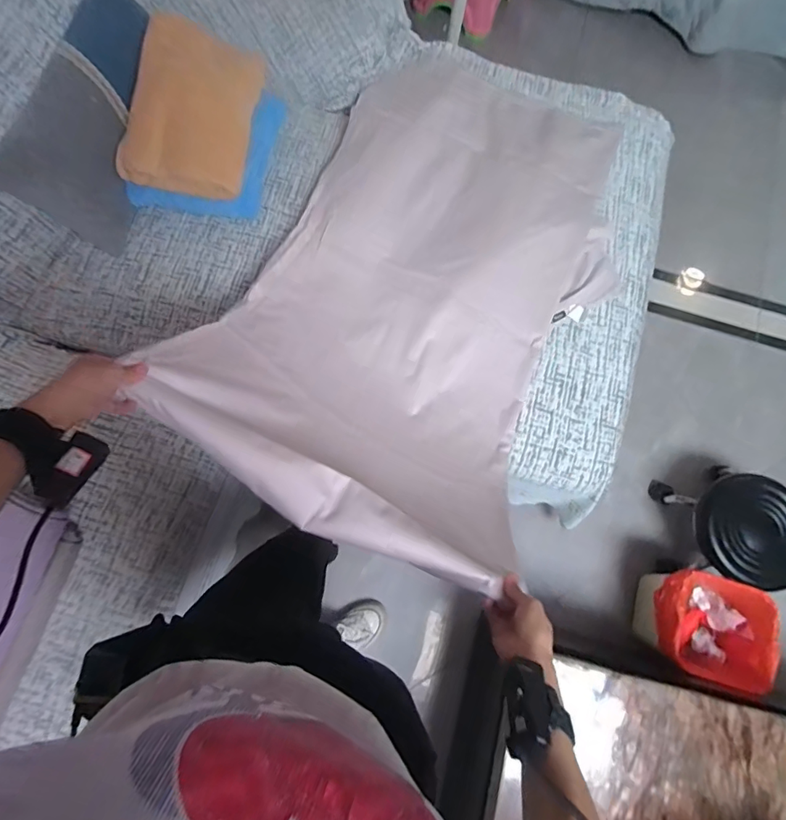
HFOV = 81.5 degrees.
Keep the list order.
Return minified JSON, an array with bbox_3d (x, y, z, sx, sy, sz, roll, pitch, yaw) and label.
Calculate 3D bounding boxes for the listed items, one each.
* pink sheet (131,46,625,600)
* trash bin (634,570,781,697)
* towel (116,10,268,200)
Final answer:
[{"bbox_3d":[0.099,-0.334,0.871,0.633,0.353,1.139,24,76,4],"label":"pink sheet"},{"bbox_3d":[0.766,0.542,1.160,0.257,0.212,0.249,17,76,3],"label":"trash bin"},{"bbox_3d":[-0.414,-0.598,0.932,0.241,0.070,0.302,18,110,-12],"label":"towel"}]

